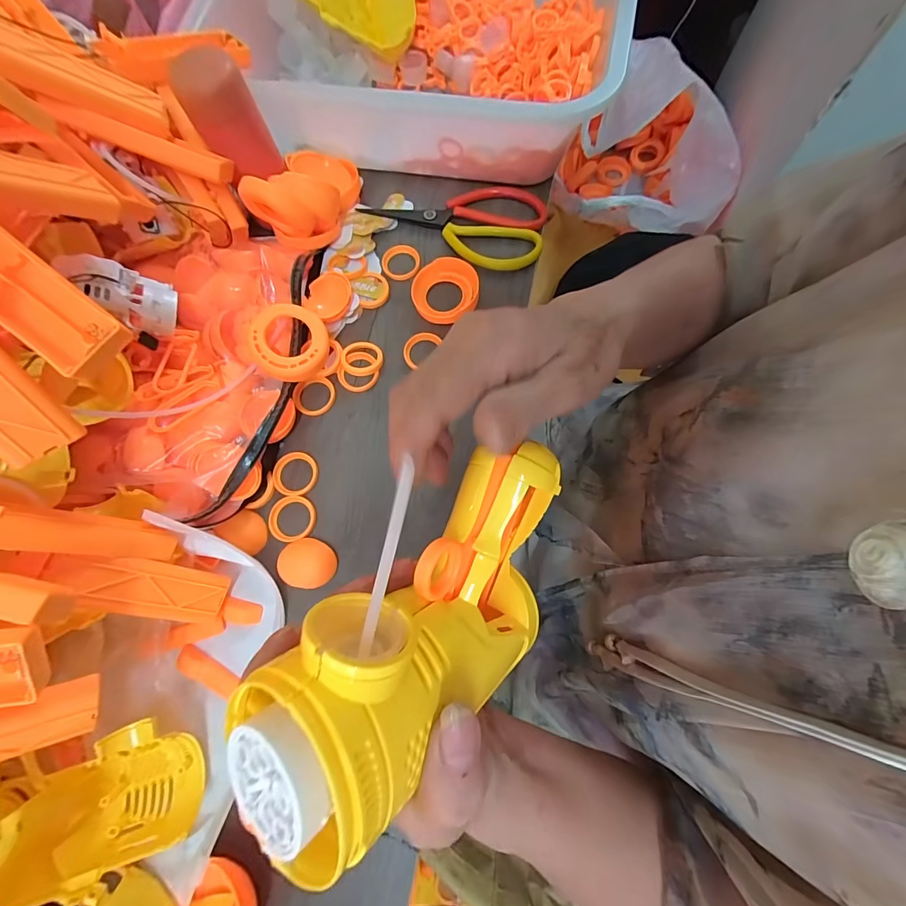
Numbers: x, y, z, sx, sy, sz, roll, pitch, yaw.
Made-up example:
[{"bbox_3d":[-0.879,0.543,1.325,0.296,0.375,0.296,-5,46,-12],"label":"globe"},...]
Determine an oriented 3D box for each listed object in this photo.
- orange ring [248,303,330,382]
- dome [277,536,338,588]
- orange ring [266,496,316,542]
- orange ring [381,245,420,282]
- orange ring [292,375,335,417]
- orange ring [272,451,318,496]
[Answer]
[{"bbox_3d":[-0.126,-0.085,0.306,0.056,0.022,0.056,2,80,-14],"label":"orange ring"},{"bbox_3d":[-0.109,0.082,0.293,0.042,0.005,0.034,3,75,3],"label":"dome"},{"bbox_3d":[-0.124,0.051,0.304,0.035,0.004,0.035,0,75,2],"label":"orange ring"},{"bbox_3d":[-0.048,-0.178,0.369,0.035,0.009,0.033,0,75,2],"label":"orange ring"},{"bbox_3d":[-0.118,-0.049,0.333,0.035,0.004,0.035,0,75,2],"label":"orange ring"},{"bbox_3d":[-0.126,0.016,0.314,0.035,0.004,0.035,0,75,2],"label":"orange ring"}]

